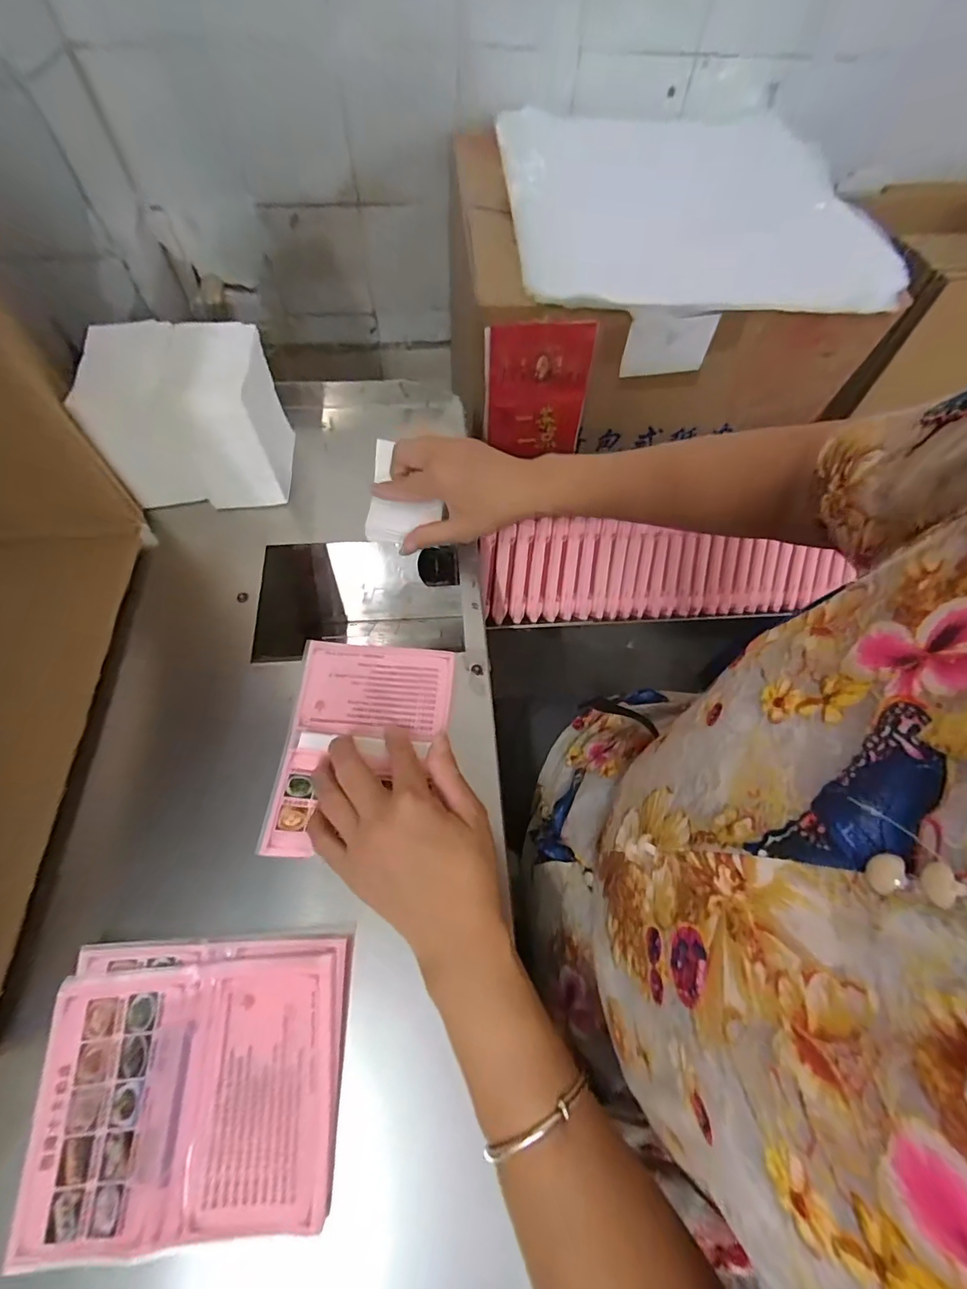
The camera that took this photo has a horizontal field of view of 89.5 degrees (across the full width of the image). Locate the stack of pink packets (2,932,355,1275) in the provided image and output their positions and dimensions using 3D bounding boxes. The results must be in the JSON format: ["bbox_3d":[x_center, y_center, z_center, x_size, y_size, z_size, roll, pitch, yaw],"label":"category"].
[{"bbox_3d":[-0.165,0.247,0.276,0.166,0.015,0.136,-1,64,-3],"label":"stack of pink packets"}]

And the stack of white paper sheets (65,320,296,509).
[{"bbox_3d":[-0.256,-0.205,0.437,0.142,0.104,0.113,-2,64,-3],"label":"stack of white paper sheets"}]

